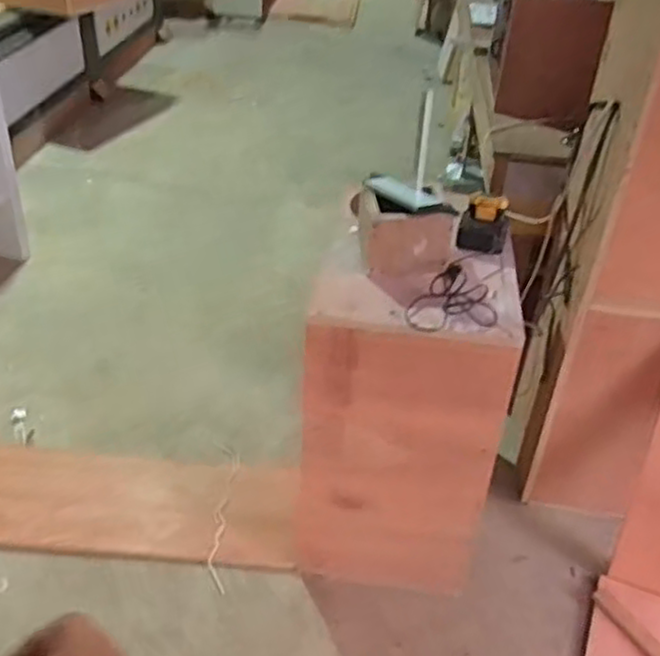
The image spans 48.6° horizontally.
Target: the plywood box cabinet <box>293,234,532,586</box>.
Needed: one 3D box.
[{"bbox_3d":[0.159,0.208,1.666,0.415,0.757,0.318,7,35,4],"label":"plywood box cabinet"}]

